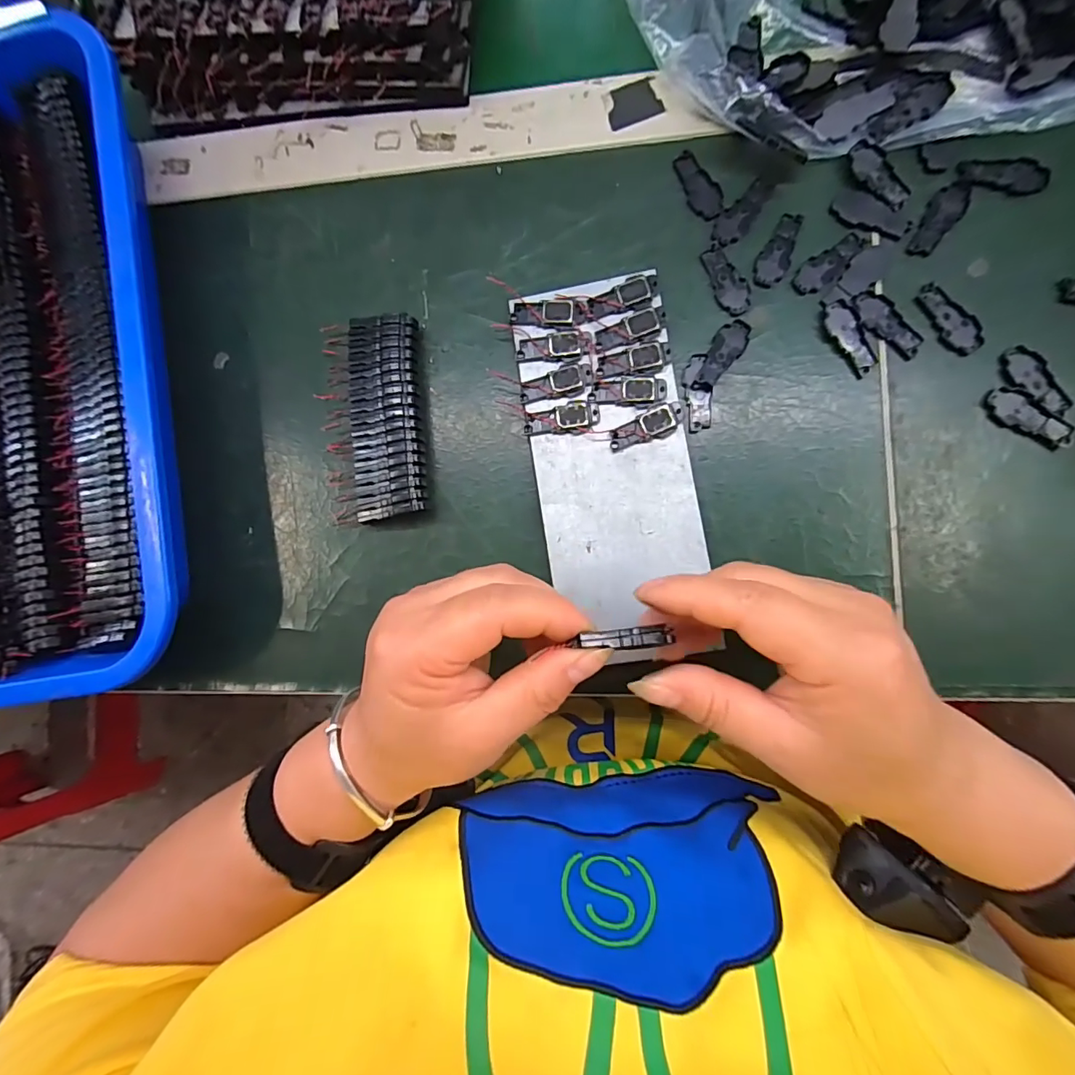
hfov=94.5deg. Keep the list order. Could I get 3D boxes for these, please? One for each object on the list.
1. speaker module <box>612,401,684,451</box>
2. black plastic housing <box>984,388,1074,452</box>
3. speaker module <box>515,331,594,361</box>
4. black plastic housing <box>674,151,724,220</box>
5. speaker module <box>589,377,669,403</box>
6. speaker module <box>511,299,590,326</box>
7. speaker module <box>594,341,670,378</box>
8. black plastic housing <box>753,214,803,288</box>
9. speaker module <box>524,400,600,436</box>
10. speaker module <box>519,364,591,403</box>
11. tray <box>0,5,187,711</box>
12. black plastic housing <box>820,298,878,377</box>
[{"bbox_3d":[0.056,-0.057,0.254,0.040,0.005,0.013,-24,84,5],"label":"speaker module"},{"bbox_3d":[0.236,-0.057,0.238,0.042,0.004,0.015,33,91,8],"label":"black plastic housing"},{"bbox_3d":[0.009,-0.101,0.260,0.040,0.004,0.013,-2,86,7],"label":"speaker module"},{"bbox_3d":[0.086,-0.187,0.262,0.016,0.004,0.040,-21,84,5],"label":"black plastic housing"},{"bbox_3d":[0.046,-0.076,0.254,0.039,0.004,0.013,3,87,7],"label":"speaker module"},{"bbox_3d":[0.007,-0.118,0.262,0.040,0.004,0.013,5,87,8],"label":"speaker module"},{"bbox_3d":[0.049,-0.091,0.254,0.038,0.004,0.014,-10,85,6],"label":"speaker module"},{"bbox_3d":[0.125,-0.149,0.257,0.016,0.004,0.039,25,89,8],"label":"black plastic housing"},{"bbox_3d":[0.013,-0.063,0.260,0.039,0.005,0.015,-4,86,7],"label":"speaker module"},{"bbox_3d":[0.009,-0.081,0.259,0.038,0.004,0.014,-12,85,6],"label":"speaker module"},{"bbox_3d":[-0.325,-0.087,0.281,0.268,0.051,0.362,-10,85,6],"label":"tray"},{"bbox_3d":[0.157,-0.101,0.250,0.016,0.005,0.040,-25,83,5],"label":"black plastic housing"}]

